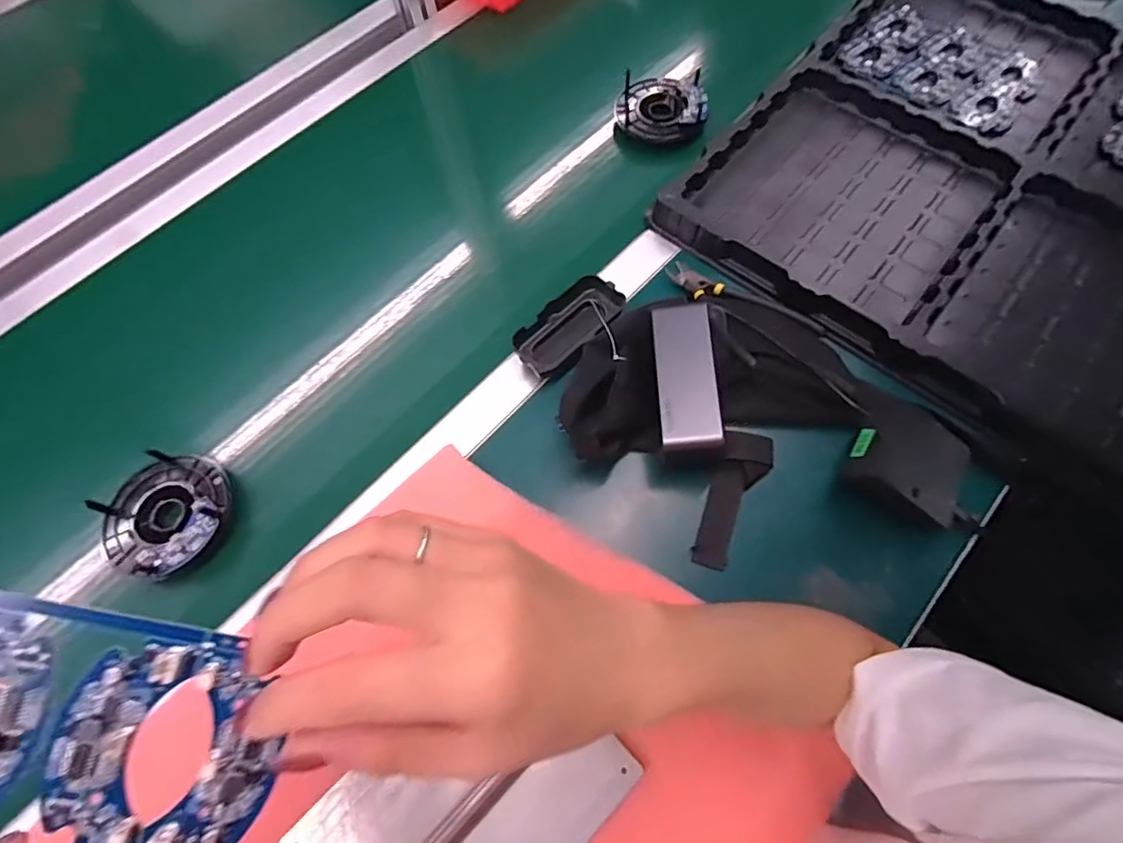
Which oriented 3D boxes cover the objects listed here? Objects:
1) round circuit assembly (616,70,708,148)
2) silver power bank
[{"bbox_3d":[0.113,-0.356,0.624,0.099,0.031,0.099,-1,67,2],"label":"round circuit assembly"},{"bbox_3d":[0.099,-0.036,0.430,0.047,0.010,0.119,-2,67,1],"label":"silver power bank"}]

